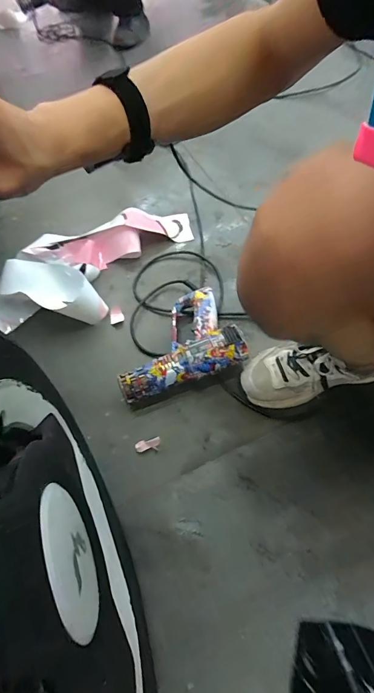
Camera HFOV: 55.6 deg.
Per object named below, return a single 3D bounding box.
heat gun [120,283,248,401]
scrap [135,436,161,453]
[{"bbox_3d":[-0.027,-0.010,0.638,0.215,0.077,0.170,-19,59,-7],"label":"heat gun"},{"bbox_3d":[-0.065,0.163,0.584,0.042,0.009,0.020,-16,61,4],"label":"scrap"}]

